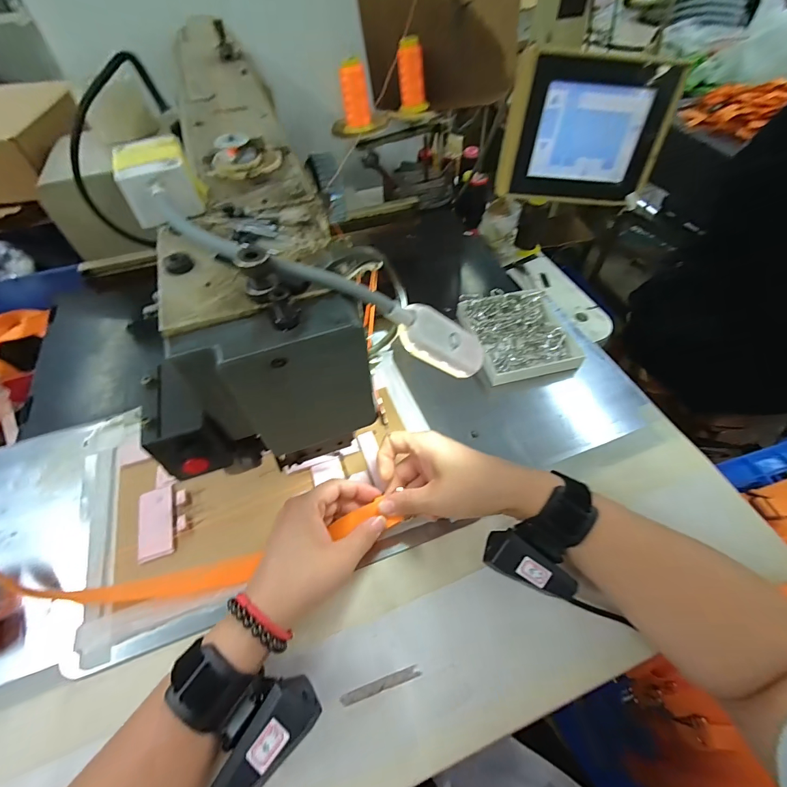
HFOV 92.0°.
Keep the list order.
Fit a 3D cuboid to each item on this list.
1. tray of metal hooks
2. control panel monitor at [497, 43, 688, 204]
[{"bbox_3d":[0.166,-0.079,0.508,0.134,0.033,0.141,-7,54,-4],"label":"tray of metal hooks"},{"bbox_3d":[0.214,-0.297,0.434,0.171,0.137,0.040,1,38,1],"label":"control panel monitor"}]

